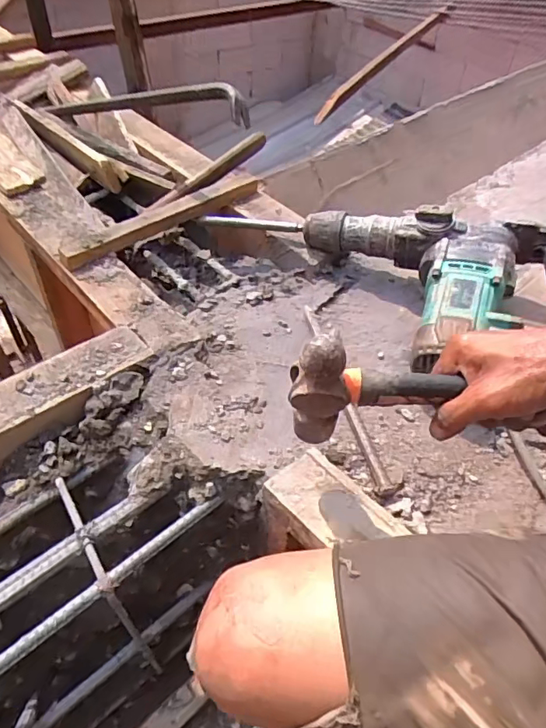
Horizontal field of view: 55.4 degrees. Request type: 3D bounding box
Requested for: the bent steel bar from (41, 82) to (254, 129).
[{"bbox_3d":[-0.228,-0.412,0.838,0.563,0.052,0.047,22,48,40],"label":"bent steel bar"}]

